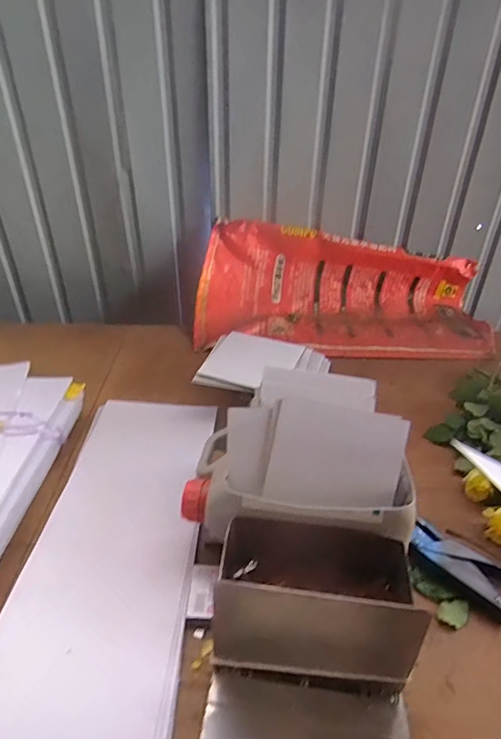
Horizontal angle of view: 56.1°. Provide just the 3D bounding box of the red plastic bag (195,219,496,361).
[{"bbox_3d":[0.221,-0.186,1.127,0.695,0.186,0.347,5,35,5],"label":"red plastic bag"}]

